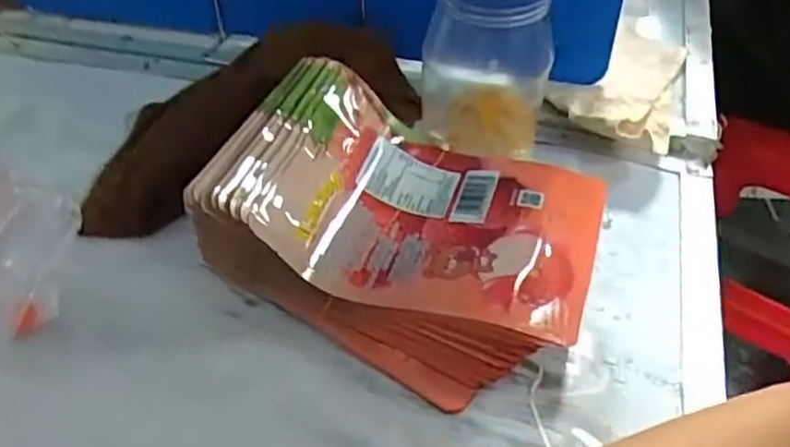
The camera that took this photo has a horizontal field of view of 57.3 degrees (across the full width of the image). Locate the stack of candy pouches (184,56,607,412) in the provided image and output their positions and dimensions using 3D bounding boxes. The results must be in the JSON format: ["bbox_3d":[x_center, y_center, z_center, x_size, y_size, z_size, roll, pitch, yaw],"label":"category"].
[{"bbox_3d":[0.017,-0.009,0.481,0.242,0.095,0.209,24,48,23],"label":"stack of candy pouches"}]

